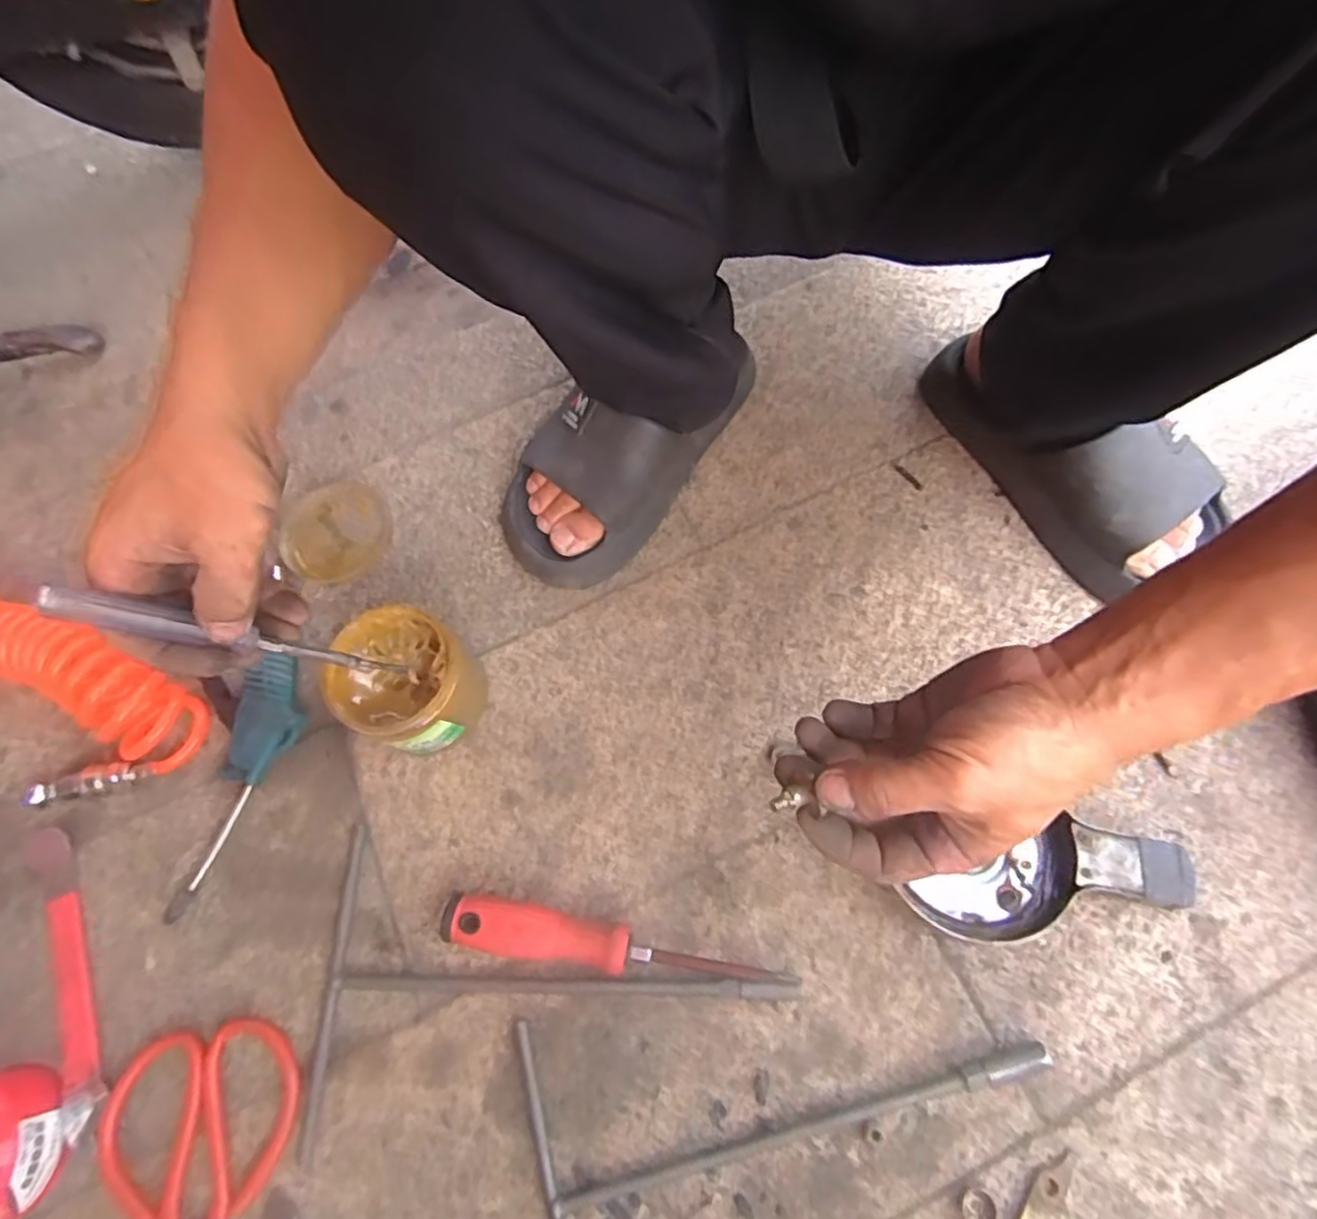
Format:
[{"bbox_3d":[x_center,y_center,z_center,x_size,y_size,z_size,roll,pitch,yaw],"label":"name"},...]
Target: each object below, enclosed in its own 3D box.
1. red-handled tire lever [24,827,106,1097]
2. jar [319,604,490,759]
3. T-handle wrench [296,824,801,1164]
[{"bbox_3d":[-0.379,0.218,0.438,0.026,0.009,0.170,-29,68,-9],"label":"red-handled tire lever"},{"bbox_3d":[-0.164,0.050,0.458,0.082,0.069,0.081,-1,67,3],"label":"jar"},{"bbox_3d":[-0.062,0.223,0.410,0.281,0.017,0.167,0,67,3],"label":"T-handle wrench"}]

